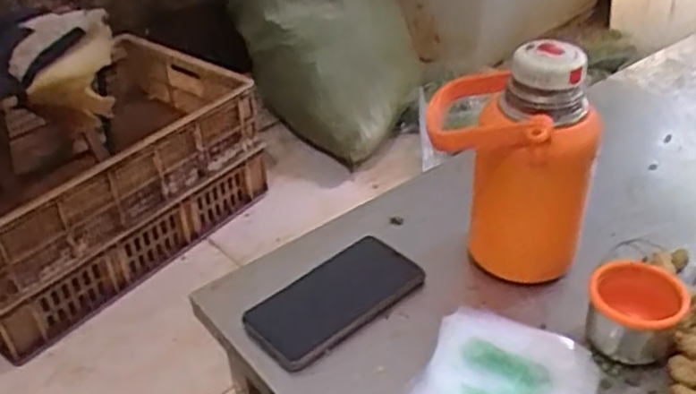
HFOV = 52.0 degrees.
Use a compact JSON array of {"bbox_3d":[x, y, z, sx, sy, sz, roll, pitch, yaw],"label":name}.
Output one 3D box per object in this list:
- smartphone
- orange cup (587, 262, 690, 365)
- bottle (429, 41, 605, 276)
[{"bbox_3d":[-0.013,0.086,0.610,0.151,0.010,0.076,-30,43,-32],"label":"smartphone"},{"bbox_3d":[0.220,0.089,0.552,0.069,0.057,0.069,-2,35,2],"label":"orange cup"},{"bbox_3d":[0.140,-0.033,0.609,0.131,0.201,0.103,11,38,19],"label":"bottle"}]

